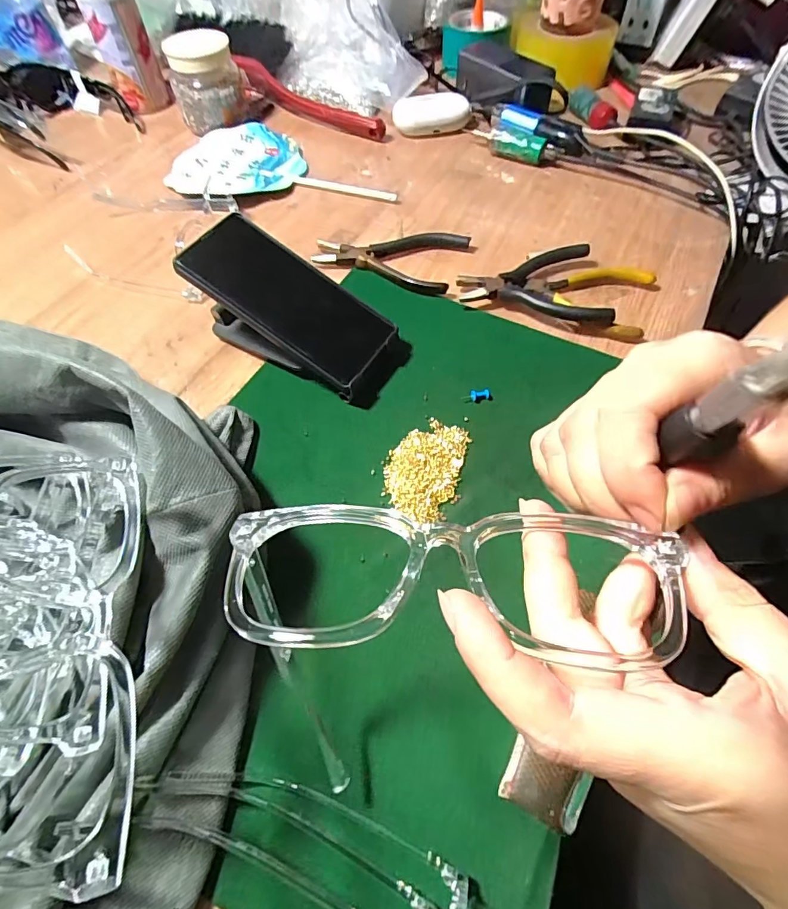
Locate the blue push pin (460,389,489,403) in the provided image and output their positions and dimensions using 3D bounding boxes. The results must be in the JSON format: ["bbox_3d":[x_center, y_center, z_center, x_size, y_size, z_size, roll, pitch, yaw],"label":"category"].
[{"bbox_3d":[0.063,-0.045,0.362,0.021,0.008,0.007,-5,59,-1],"label":"blue push pin"}]

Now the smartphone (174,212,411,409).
[{"bbox_3d":[-0.081,-0.107,0.393,0.176,0.065,0.076,34,64,-2],"label":"smartphone"}]

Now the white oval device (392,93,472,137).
[{"bbox_3d":[0.047,-0.417,0.583,0.092,0.034,0.045,-9,59,-3],"label":"white oval device"}]

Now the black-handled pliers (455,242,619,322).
[{"bbox_3d":[0.119,-0.147,0.415,0.120,0.025,0.095,-1,59,1],"label":"black-handled pliers"}]

